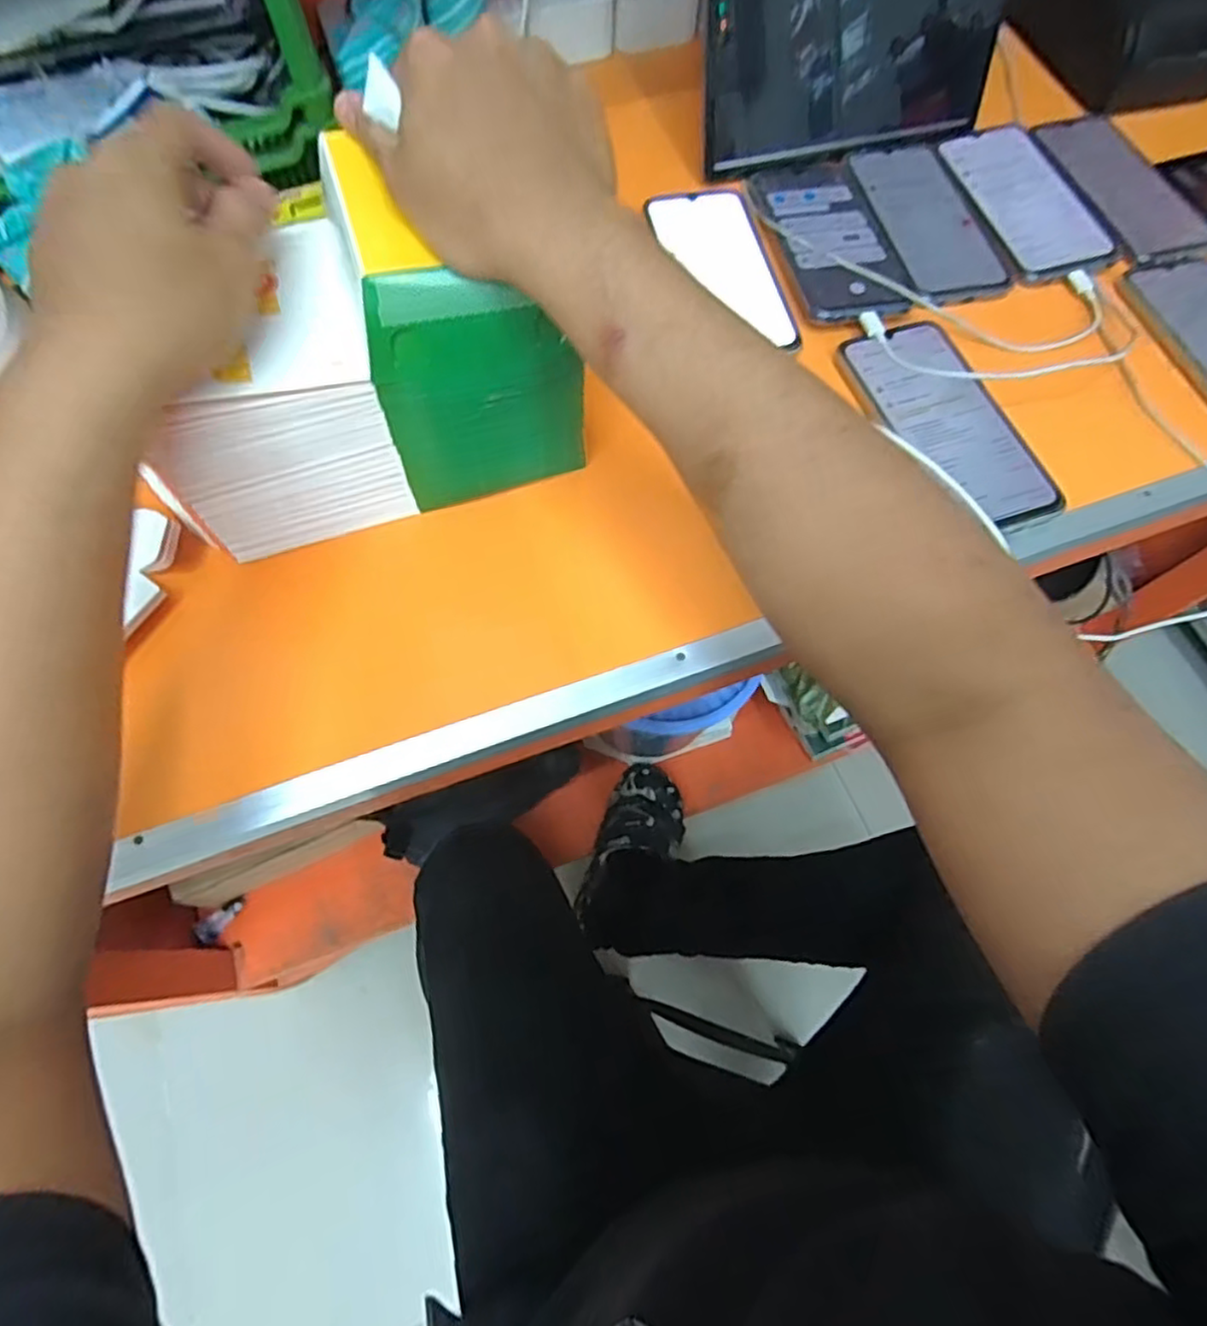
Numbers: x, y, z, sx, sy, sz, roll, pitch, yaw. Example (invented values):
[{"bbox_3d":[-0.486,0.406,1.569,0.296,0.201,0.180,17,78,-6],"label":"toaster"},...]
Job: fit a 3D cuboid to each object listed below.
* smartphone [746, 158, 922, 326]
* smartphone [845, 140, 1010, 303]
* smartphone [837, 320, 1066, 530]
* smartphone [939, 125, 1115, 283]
[{"bbox_3d":[0.170,-0.323,0.504,0.091,0.010,0.169,-13,68,-8],"label":"smartphone"},{"bbox_3d":[0.252,-0.346,0.524,0.083,0.009,0.169,-10,68,-6],"label":"smartphone"},{"bbox_3d":[0.225,-0.161,0.437,0.078,0.009,0.165,-18,69,-10],"label":"smartphone"},{"bbox_3d":[0.333,-0.370,0.531,0.082,0.008,0.174,-10,68,-7],"label":"smartphone"}]

